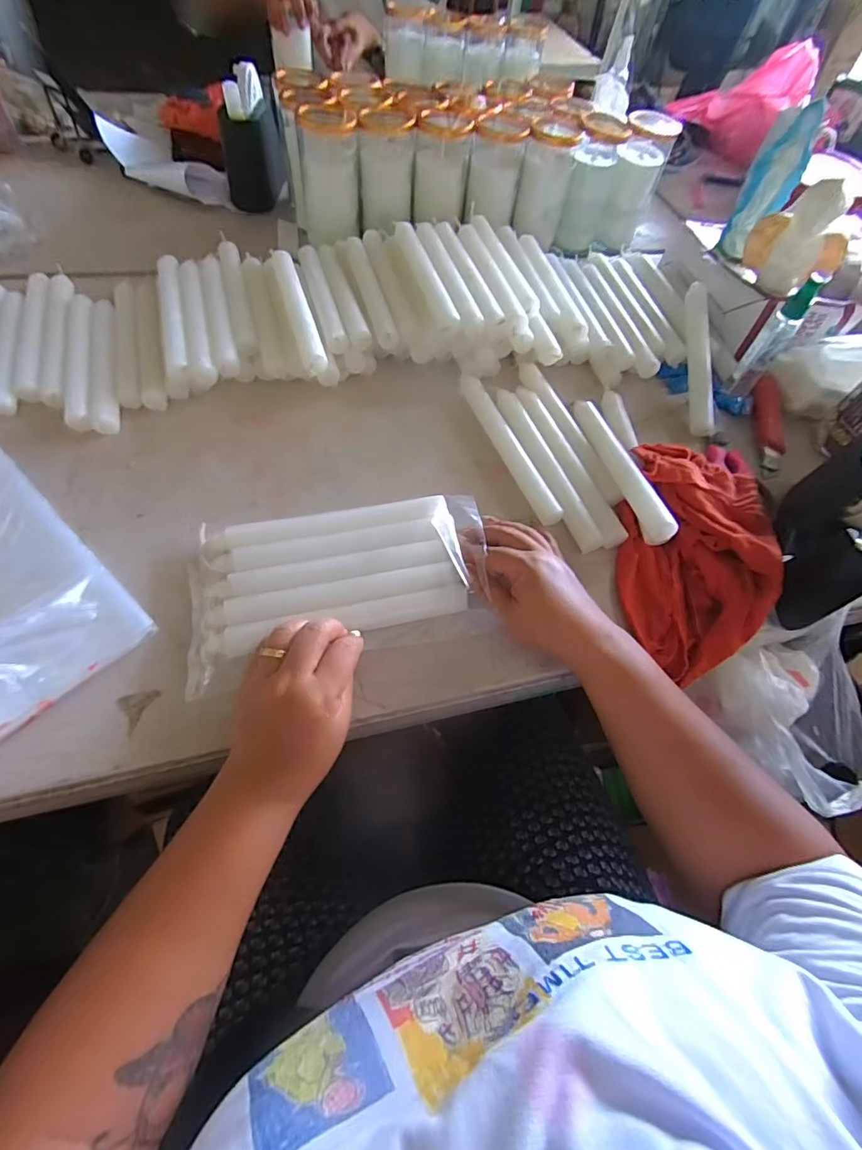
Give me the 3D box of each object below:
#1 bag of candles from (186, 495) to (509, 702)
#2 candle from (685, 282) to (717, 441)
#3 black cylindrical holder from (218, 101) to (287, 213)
[{"bbox_3d":[-0.072,0.003,0.381,0.229,0.025,0.131,-11,60,-10],"label":"bag of candles"},{"bbox_3d":[0.300,-0.241,0.535,0.023,0.020,0.197,7,74,0],"label":"candle"},{"bbox_3d":[-0.255,-0.605,0.689,0.072,0.091,0.087,2,59,-2],"label":"black cylindrical holder"}]

